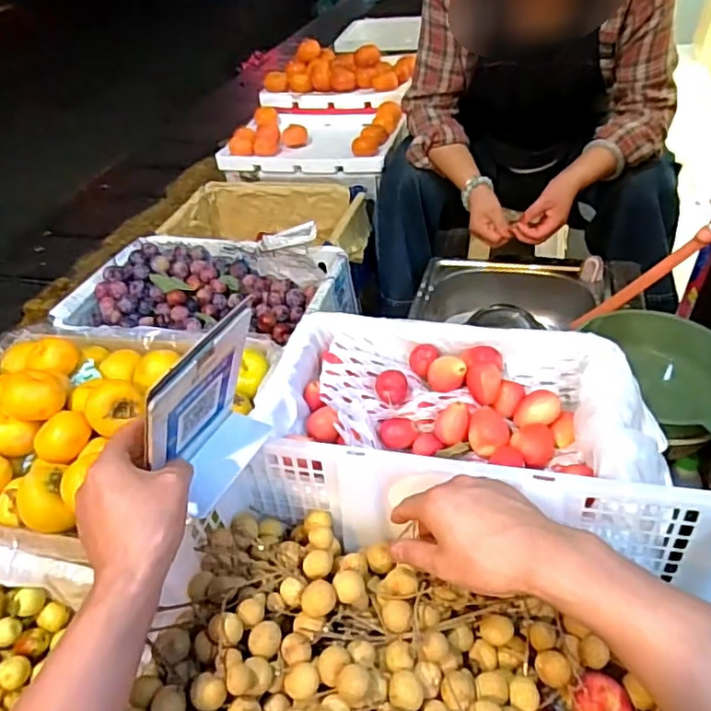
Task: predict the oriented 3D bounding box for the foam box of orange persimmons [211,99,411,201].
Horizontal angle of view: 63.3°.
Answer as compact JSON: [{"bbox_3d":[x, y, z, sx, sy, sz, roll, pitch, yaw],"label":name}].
[{"bbox_3d":[-0.098,-0.546,1.480,0.431,0.087,0.319,9,44,16],"label":"foam box of orange persimmons"}]

